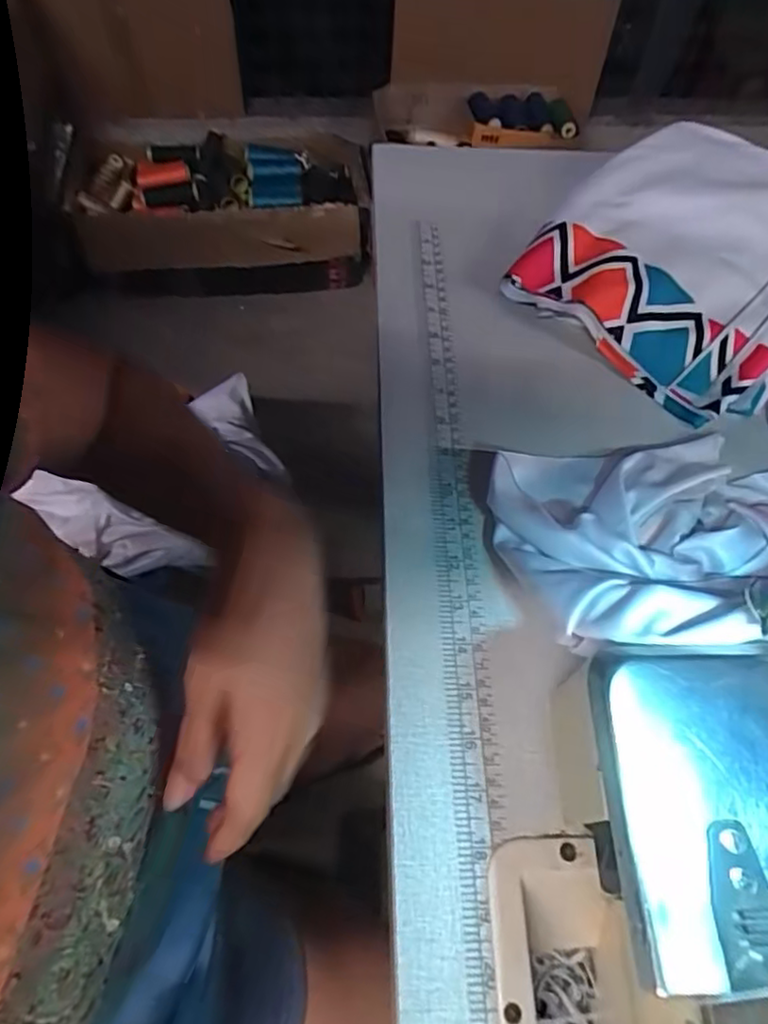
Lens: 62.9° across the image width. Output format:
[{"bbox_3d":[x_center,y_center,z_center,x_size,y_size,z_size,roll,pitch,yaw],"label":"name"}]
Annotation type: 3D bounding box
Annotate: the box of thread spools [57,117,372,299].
[{"bbox_3d":[-0.367,-0.693,1.437,0.637,0.245,0.343,-7,63,-8],"label":"box of thread spools"}]

